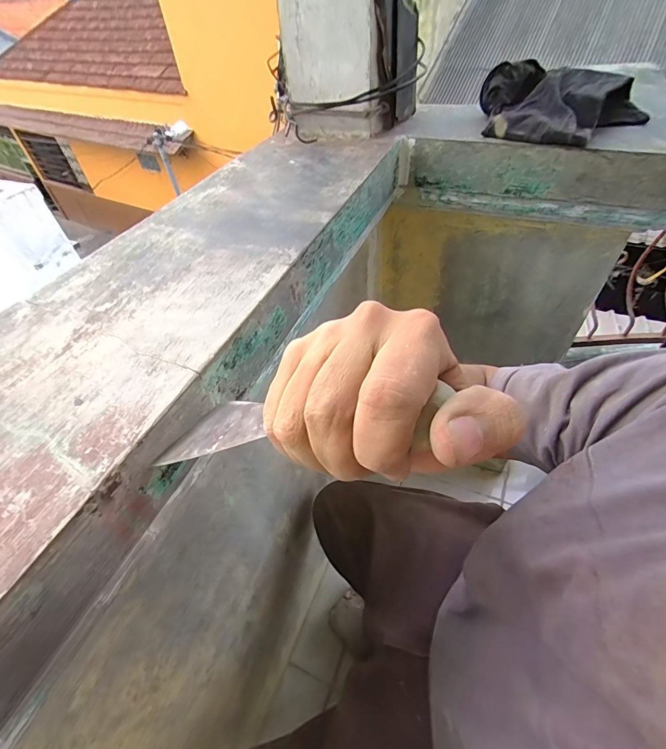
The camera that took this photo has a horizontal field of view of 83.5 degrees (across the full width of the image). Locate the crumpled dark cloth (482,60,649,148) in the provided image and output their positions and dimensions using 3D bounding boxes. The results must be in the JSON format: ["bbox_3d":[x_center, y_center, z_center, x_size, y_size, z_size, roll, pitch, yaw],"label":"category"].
[{"bbox_3d":[0.348,-0.426,0.581,0.240,0.066,0.206,21,53,22],"label":"crumpled dark cloth"}]

